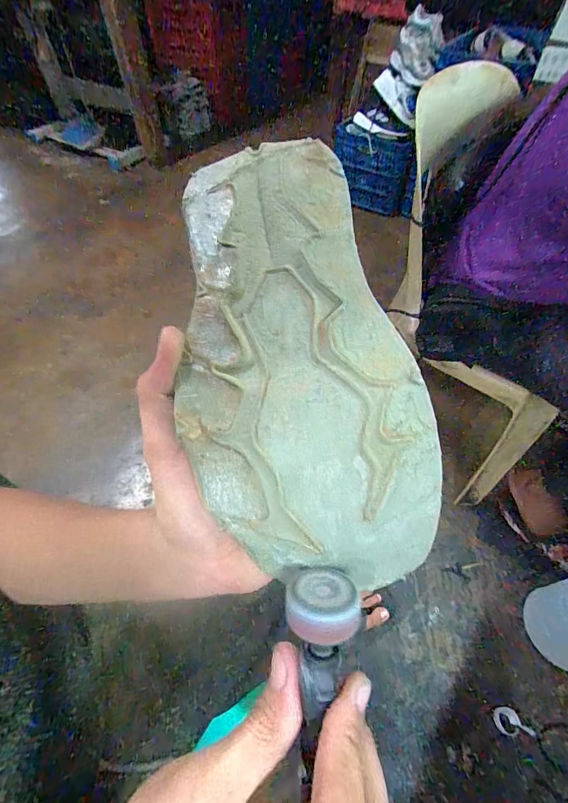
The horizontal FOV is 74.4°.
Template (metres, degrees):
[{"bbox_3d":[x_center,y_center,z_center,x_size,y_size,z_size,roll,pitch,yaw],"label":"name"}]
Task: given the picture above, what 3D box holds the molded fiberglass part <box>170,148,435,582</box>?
[{"bbox_3d":[-0.001,-0.034,0.190,0.108,0.031,0.239,-11,77,-6],"label":"molded fiberglass part"}]

